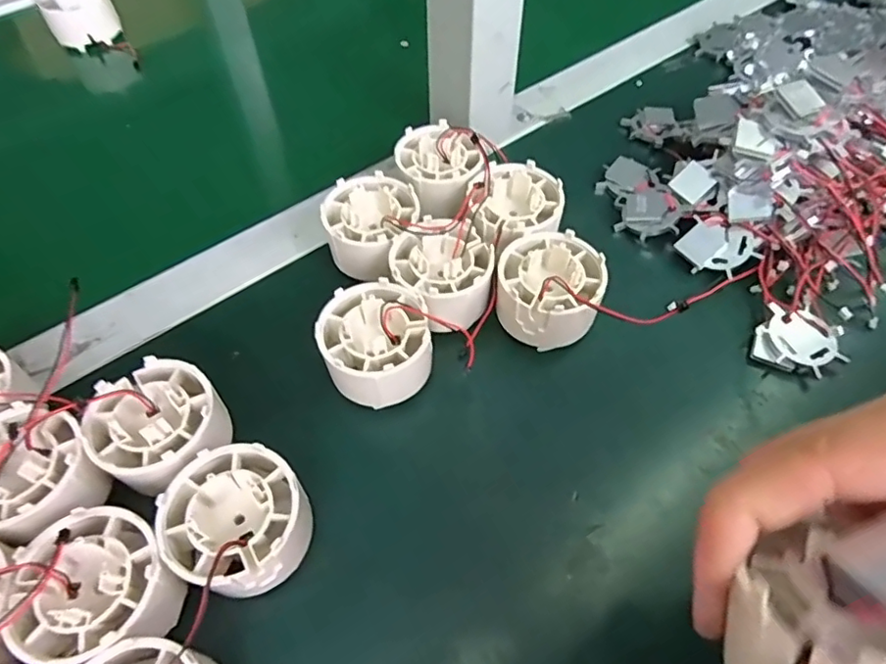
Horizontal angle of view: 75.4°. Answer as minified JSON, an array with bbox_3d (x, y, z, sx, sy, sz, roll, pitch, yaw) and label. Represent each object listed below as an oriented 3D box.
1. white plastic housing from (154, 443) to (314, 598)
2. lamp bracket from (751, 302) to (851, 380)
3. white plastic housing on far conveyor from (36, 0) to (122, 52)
[{"bbox_3d":[-0.080,0.074,0.226,0.050,0.034,0.052,0,55,0],"label":"white plastic housing"},{"bbox_3d":[0.181,0.006,0.292,0.040,0.018,0.036,23,59,16],"label":"lamp bracket"},{"bbox_3d":[-0.305,-0.270,0.477,0.052,0.039,0.049,-29,60,-18],"label":"white plastic housing on far conveyor"}]

